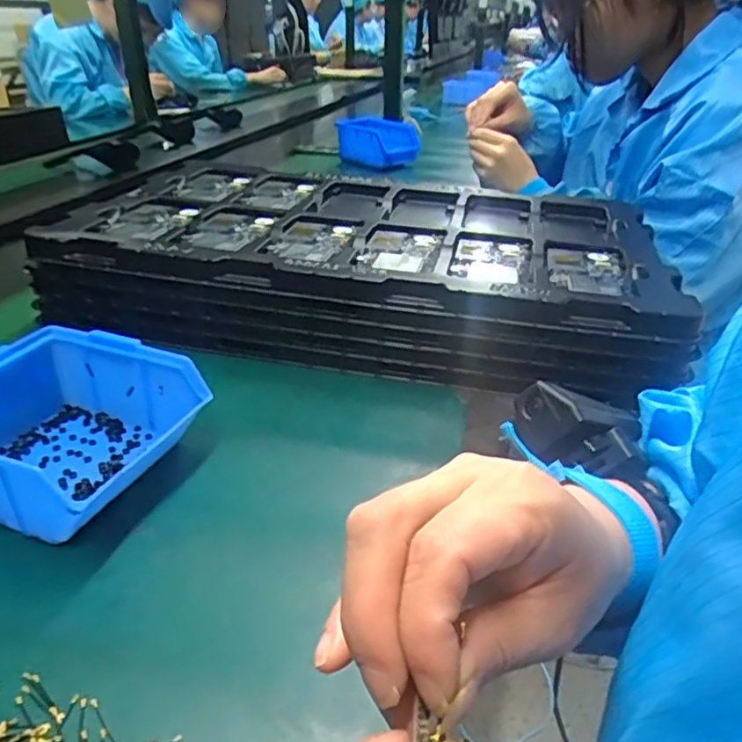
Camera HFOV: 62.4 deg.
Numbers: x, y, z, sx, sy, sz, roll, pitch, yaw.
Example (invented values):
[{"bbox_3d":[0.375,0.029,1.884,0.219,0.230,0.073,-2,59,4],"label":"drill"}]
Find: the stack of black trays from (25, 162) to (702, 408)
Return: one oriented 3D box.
[{"bbox_3d":[0.005,-0.110,0.638,0.541,0.090,0.327,9,31,11],"label":"stack of black trays"}]

